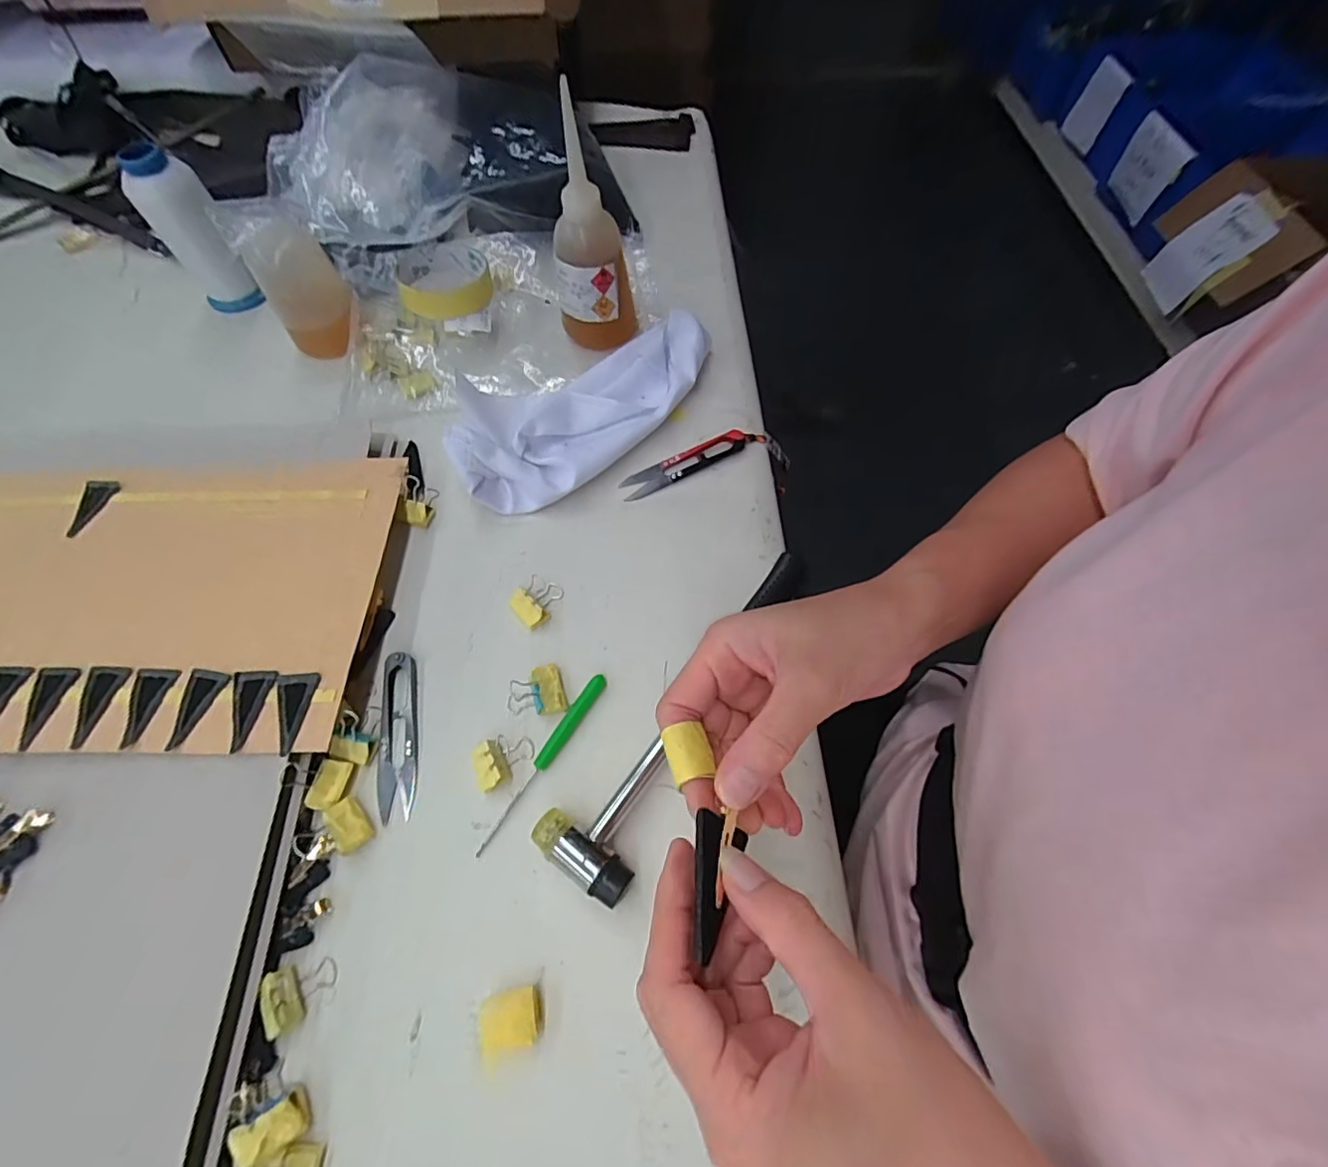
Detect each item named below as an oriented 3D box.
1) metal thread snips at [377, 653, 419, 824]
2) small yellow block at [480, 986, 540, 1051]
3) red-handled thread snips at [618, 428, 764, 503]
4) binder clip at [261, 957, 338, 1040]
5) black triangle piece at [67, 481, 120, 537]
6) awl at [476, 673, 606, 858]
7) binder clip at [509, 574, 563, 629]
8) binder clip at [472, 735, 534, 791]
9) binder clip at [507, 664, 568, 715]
[{"bbox_3d":[-0.167,0.092,0.353,0.023,0.007,0.100,-10,63,-7],"label":"metal thread snips"},{"bbox_3d":[-0.076,0.216,0.282,0.027,0.017,0.023,-2,63,-3],"label":"small yellow block"},{"bbox_3d":[0.023,-0.098,0.441,0.120,0.010,0.020,-24,66,-14],"label":"red-handled thread snips"},{"bbox_3d":[-0.188,0.210,0.289,0.033,0.013,0.028,-19,65,-11],"label":"binder clip"},{"bbox_3d":[-0.415,-0.056,0.405,0.022,0.005,0.047,15,63,6],"label":"black triangle piece"},{"bbox_3d":[-0.073,0.106,0.342,0.010,0.008,0.121,29,65,13],"label":"awl"},{"bbox_3d":[-0.084,0.010,0.385,0.035,0.023,0.026,-33,68,-17],"label":"binder clip"},{"bbox_3d":[-0.097,0.105,0.342,0.035,0.013,0.026,-27,67,-15],"label":"binder clip"},{"bbox_3d":[-0.082,0.069,0.357,0.036,0.016,0.031,-16,64,-10],"label":"binder clip"}]

